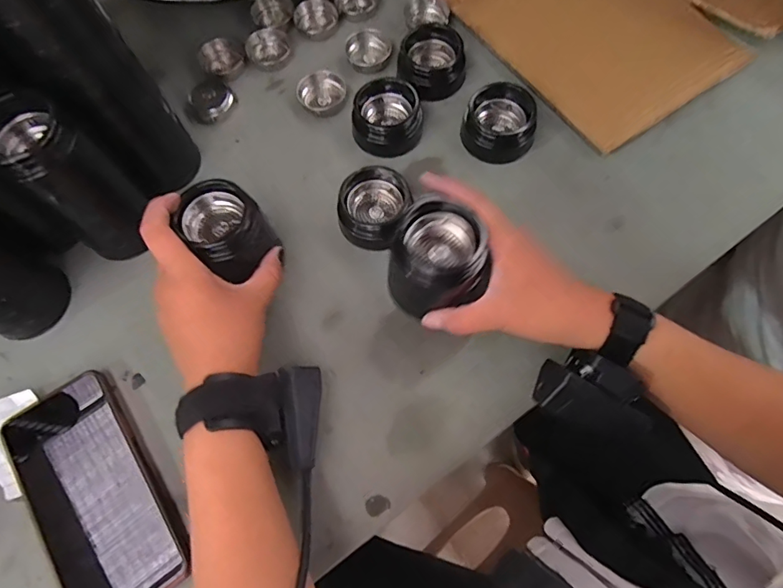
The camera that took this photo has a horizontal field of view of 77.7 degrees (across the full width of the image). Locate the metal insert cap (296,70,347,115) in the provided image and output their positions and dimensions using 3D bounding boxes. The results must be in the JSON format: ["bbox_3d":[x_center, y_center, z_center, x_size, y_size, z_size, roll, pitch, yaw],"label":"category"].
[{"bbox_3d":[-0.064,-0.187,0.450,0.035,0.017,0.042,36,75,15],"label":"metal insert cap"}]

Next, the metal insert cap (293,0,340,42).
[{"bbox_3d":[-0.075,-0.275,0.484,0.043,0.019,0.039,-19,70,-4],"label":"metal insert cap"}]

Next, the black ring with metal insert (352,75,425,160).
[{"bbox_3d":[-0.003,-0.158,0.429,0.060,0.028,0.060,0,70,3],"label":"black ring with metal insert"}]

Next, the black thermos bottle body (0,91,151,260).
[{"bbox_3d":[-0.228,-0.078,0.355,0.047,0.134,0.055,39,76,15],"label":"black thermos bottle body"}]

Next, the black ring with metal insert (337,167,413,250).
[{"bbox_3d":[-0.015,-0.071,0.395,0.050,0.031,0.058,31,74,13],"label":"black ring with metal insert"}]

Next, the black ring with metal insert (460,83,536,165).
[{"bbox_3d":[0.094,-0.148,0.414,0.056,0.039,0.054,-1,70,2],"label":"black ring with metal insert"}]

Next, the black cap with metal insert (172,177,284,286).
[{"bbox_3d":[-0.118,-0.045,0.358,0.053,0.062,0.052,-1,70,2],"label":"black cap with metal insert"}]

